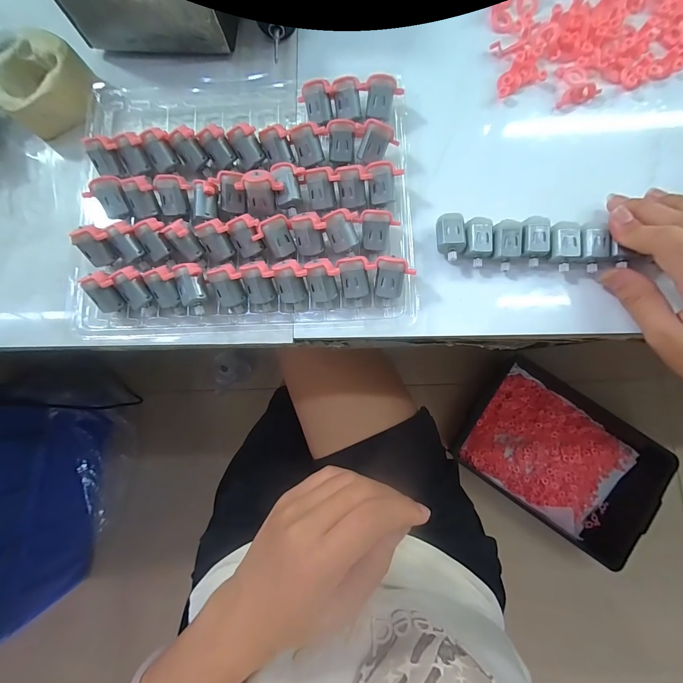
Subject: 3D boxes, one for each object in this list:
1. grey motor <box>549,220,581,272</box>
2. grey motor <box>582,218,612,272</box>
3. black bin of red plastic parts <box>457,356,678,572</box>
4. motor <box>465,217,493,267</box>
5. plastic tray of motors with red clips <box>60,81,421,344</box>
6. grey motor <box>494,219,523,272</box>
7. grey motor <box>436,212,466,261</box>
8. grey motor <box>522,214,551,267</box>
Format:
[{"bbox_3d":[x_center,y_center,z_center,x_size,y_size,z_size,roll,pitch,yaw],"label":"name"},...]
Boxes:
[{"bbox_3d":[0.156,-0.068,0.230,0.019,0.013,0.034,2,81,2],"label":"grey motor"},{"bbox_3d":[0.176,-0.066,0.228,0.018,0.014,0.034,-6,81,1],"label":"grey motor"},{"bbox_3d":[0.589,0.306,0.886,0.513,0.112,0.351,33,84,7],"label":"black bin of red plastic parts"},{"bbox_3d":[0.098,-0.072,0.234,0.018,0.014,0.034,1,81,2],"label":"motor"},{"bbox_3d":[-0.073,-0.109,0.239,0.240,0.032,0.209,-3,81,1],"label":"plastic tray of motors with red clips"},{"bbox_3d":[0.117,-0.069,0.232,0.018,0.015,0.035,3,81,2],"label":"grey motor"},{"bbox_3d":[0.078,-0.075,0.234,0.020,0.017,0.033,3,81,2],"label":"grey motor"},{"bbox_3d":[0.137,-0.072,0.231,0.019,0.013,0.034,4,81,3],"label":"grey motor"}]

